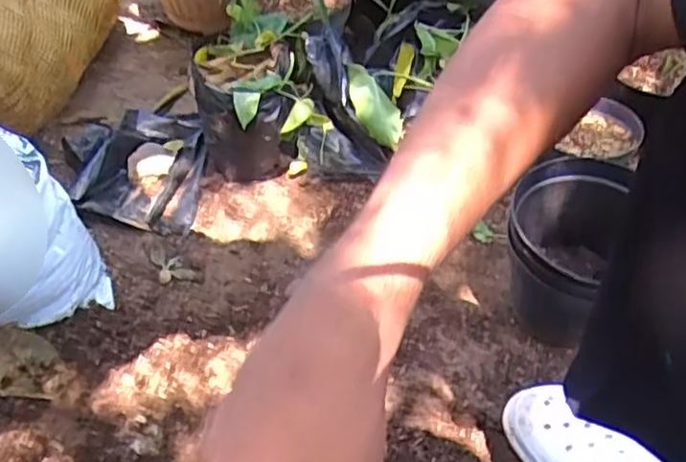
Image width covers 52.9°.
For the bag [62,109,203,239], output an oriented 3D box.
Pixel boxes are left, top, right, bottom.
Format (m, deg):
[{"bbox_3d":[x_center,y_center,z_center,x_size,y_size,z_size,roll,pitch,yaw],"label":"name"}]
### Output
[{"bbox_3d":[-0.311,-0.100,1.018,0.199,0.064,0.223,-1,46,2],"label":"bag"}]

